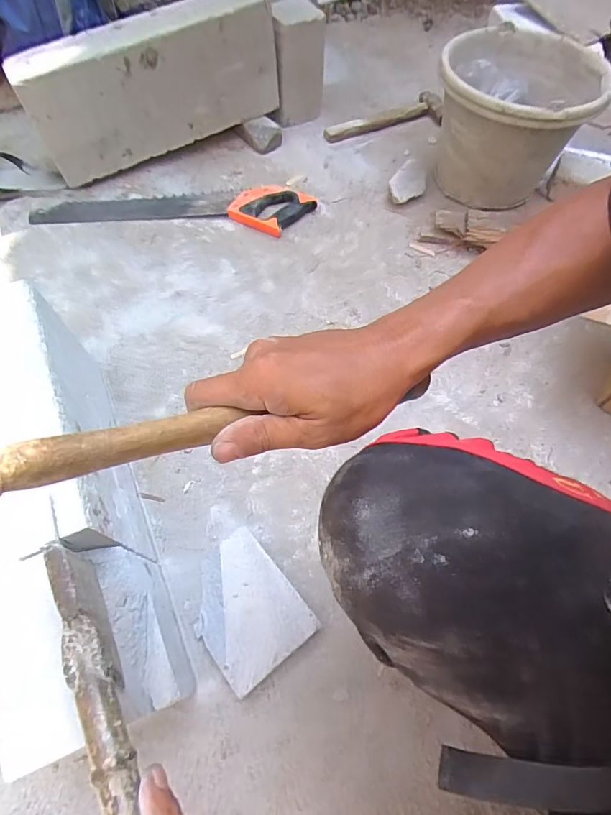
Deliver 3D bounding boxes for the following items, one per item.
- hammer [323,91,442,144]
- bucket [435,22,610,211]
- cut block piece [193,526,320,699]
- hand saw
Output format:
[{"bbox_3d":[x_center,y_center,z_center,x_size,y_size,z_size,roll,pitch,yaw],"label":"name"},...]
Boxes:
[{"bbox_3d":[0.189,-0.661,1.049,0.297,0.038,0.101,-24,64,-14],"label":"hammer"},{"bbox_3d":[0.386,-0.532,0.876,0.275,0.220,0.280,1,61,-1],"label":"bucket"},{"bbox_3d":[-0.076,0.241,0.551,0.116,0.032,0.153,-36,68,-20],"label":"cut block piece"},{"bbox_3d":[-0.261,-0.406,0.911,0.546,0.025,0.124,2,61,0],"label":"hand saw"}]

